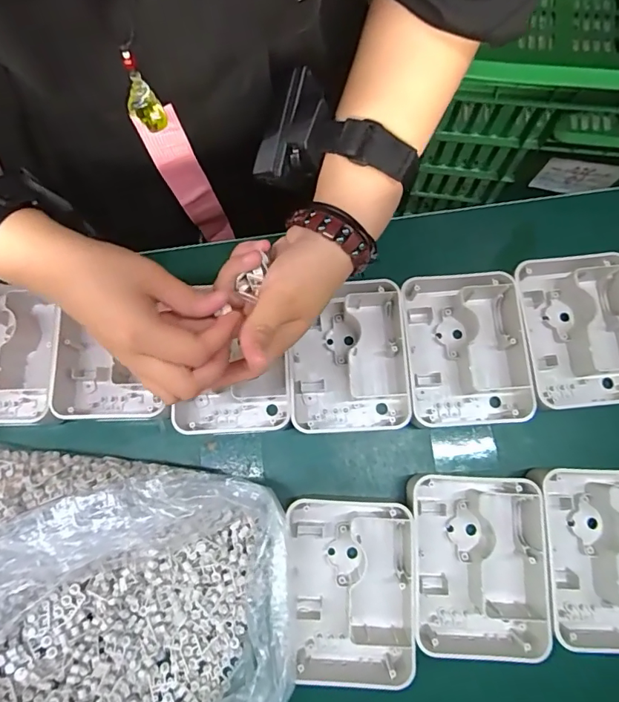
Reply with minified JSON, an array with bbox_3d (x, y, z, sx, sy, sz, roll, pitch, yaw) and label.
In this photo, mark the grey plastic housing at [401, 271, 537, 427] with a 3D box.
[{"bbox_3d":[0.130,-0.002,0.406,0.095,0.037,0.132,-3,78,0],"label":"grey plastic housing"}]

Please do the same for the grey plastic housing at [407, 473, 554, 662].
[{"bbox_3d":[0.128,0.166,0.364,0.100,0.040,0.130,-1,78,1],"label":"grey plastic housing"}]

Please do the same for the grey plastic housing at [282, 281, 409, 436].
[{"bbox_3d":[0.034,0.004,0.410,0.105,0.039,0.132,-4,78,0],"label":"grey plastic housing"}]

